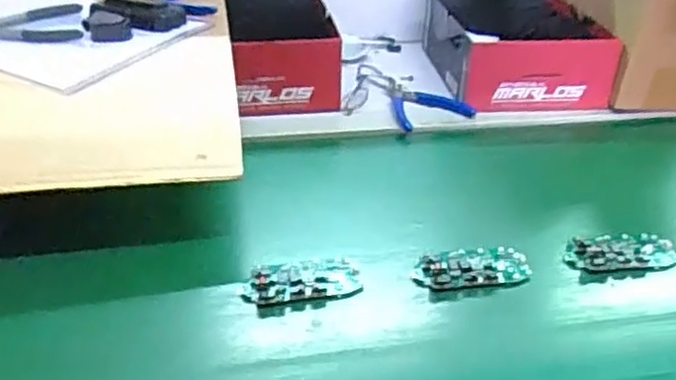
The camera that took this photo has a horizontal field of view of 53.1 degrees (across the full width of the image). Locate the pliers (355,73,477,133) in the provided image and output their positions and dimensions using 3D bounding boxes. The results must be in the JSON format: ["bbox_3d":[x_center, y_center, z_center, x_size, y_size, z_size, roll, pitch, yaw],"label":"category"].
[{"bbox_3d":[0.088,-0.123,0.859,0.094,0.016,0.156,-14,37,-24],"label":"pliers"}]

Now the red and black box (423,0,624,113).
[{"bbox_3d":[0.235,-0.202,0.921,0.188,0.093,0.258,-1,33,-6],"label":"red and black box"}]

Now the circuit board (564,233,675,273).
[{"bbox_3d":[0.253,0.053,0.604,0.097,0.013,0.046,-6,34,-13],"label":"circuit board"}]

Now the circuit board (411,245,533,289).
[{"bbox_3d":[0.115,0.067,0.580,0.098,0.009,0.049,-9,35,-17],"label":"circuit board"}]

